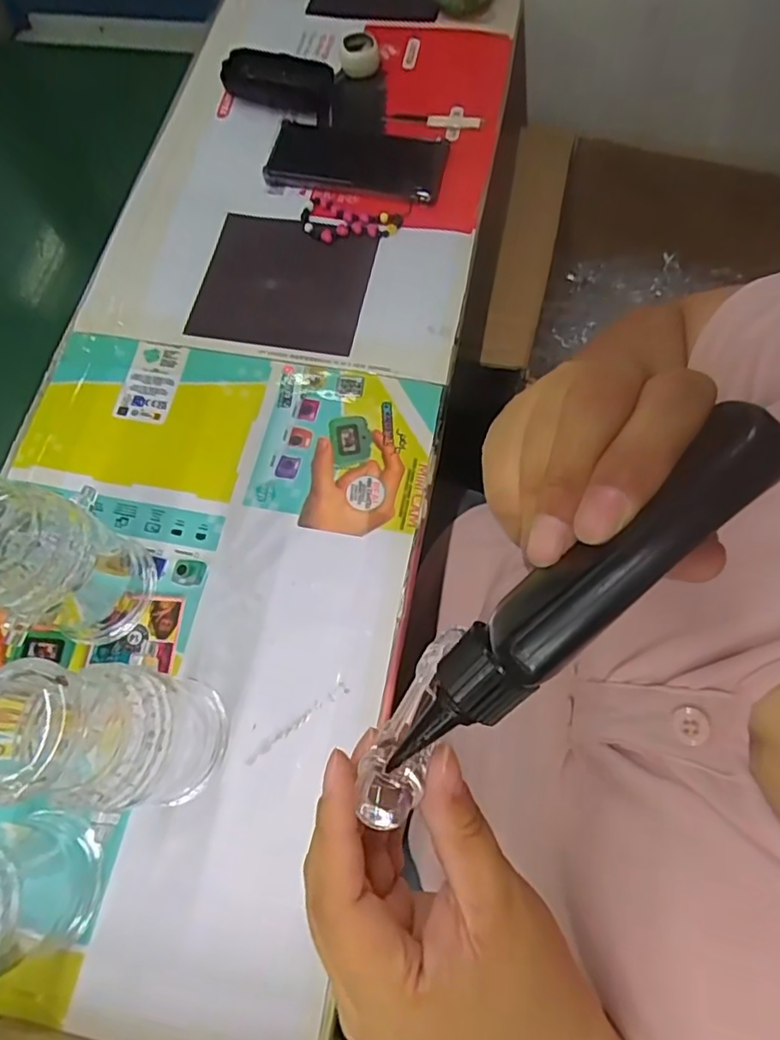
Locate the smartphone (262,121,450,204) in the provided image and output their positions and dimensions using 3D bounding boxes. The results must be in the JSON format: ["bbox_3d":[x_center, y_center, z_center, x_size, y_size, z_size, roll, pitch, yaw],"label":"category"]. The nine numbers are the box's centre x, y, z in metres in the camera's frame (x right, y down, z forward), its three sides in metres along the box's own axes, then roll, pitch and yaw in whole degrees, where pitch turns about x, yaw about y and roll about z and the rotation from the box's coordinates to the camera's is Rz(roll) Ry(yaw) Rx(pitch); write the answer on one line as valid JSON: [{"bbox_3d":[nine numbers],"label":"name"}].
[{"bbox_3d":[-0.031,-0.342,0.569,0.162,0.012,0.078,12,70,5],"label":"smartphone"}]

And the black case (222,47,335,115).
[{"bbox_3d":[-0.111,-0.436,0.596,0.109,0.025,0.056,11,70,5],"label":"black case"}]

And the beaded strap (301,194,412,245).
[{"bbox_3d":[-0.032,-0.274,0.545,0.097,0.011,0.049,7,70,4],"label":"beaded strap"}]

